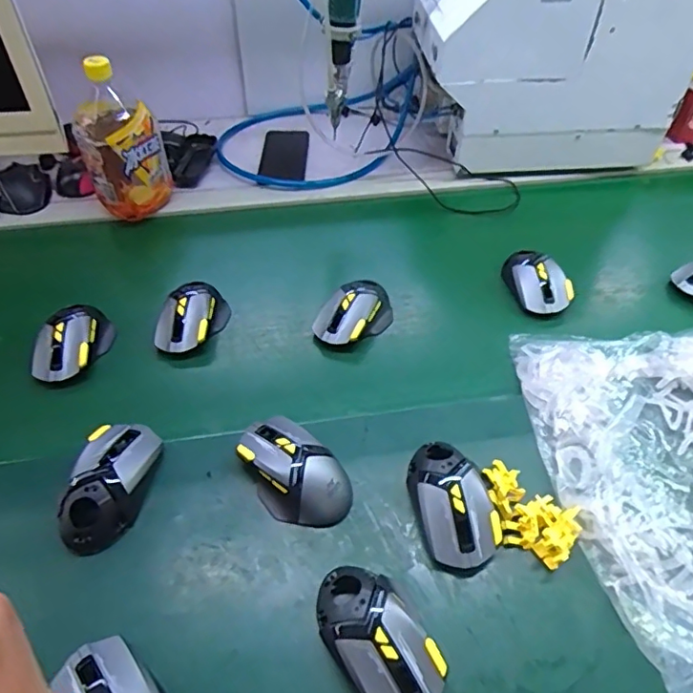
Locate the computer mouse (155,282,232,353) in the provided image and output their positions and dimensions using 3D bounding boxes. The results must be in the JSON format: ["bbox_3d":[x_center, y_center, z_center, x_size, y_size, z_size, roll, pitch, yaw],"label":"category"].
[{"bbox_3d":[-0.179,-0.034,0.657,0.069,0.044,0.108,12,50,9],"label":"computer mouse"}]

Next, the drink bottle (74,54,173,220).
[{"bbox_3d":[-0.313,-0.281,0.762,0.103,0.195,0.086,-20,52,-17],"label":"drink bottle"}]

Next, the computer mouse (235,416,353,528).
[{"bbox_3d":[-0.052,0.113,0.511,0.071,0.036,0.126,-36,59,-28],"label":"computer mouse"}]

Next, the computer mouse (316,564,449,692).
[{"bbox_3d":[0.025,0.220,0.421,0.069,0.037,0.123,-28,55,-23],"label":"computer mouse"}]

